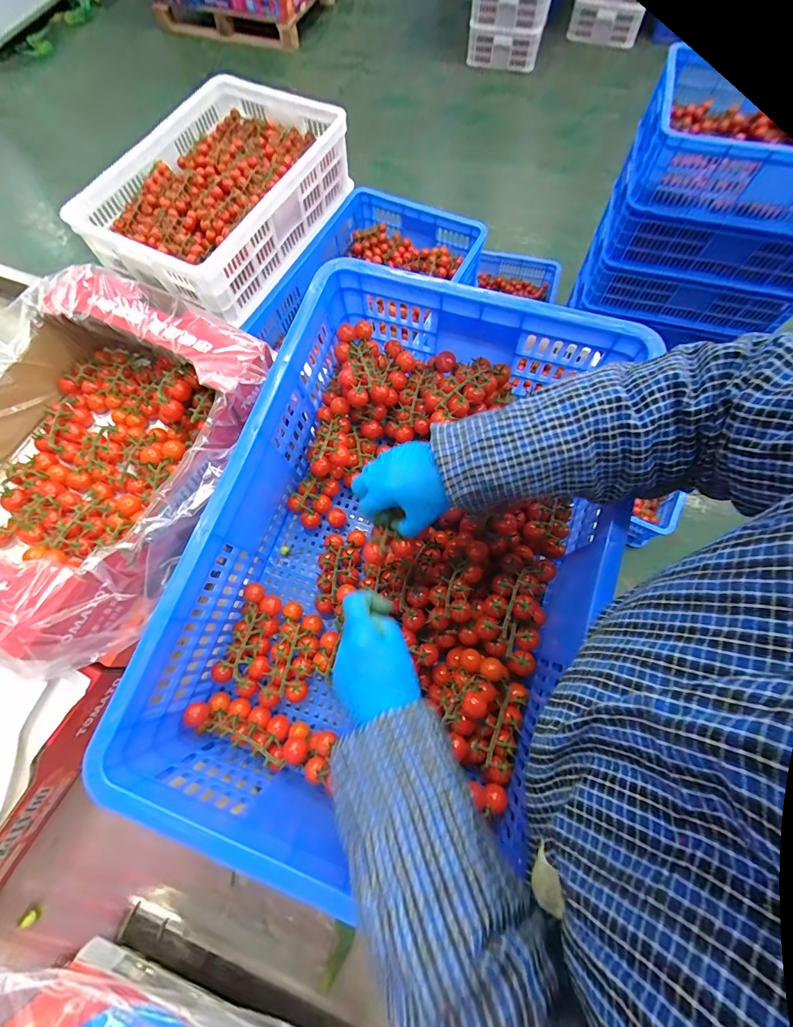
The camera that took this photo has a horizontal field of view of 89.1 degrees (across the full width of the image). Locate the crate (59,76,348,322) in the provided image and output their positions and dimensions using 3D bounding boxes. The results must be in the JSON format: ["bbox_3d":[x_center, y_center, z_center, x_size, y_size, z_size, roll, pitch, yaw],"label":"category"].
[{"bbox_3d":[-0.463,-0.811,1.030,0.494,0.162,0.617,28,73,11],"label":"crate"}]

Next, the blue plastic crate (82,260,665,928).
[{"bbox_3d":[0.003,0.044,0.460,0.387,0.187,0.591,17,72,8],"label":"blue plastic crate"}]

